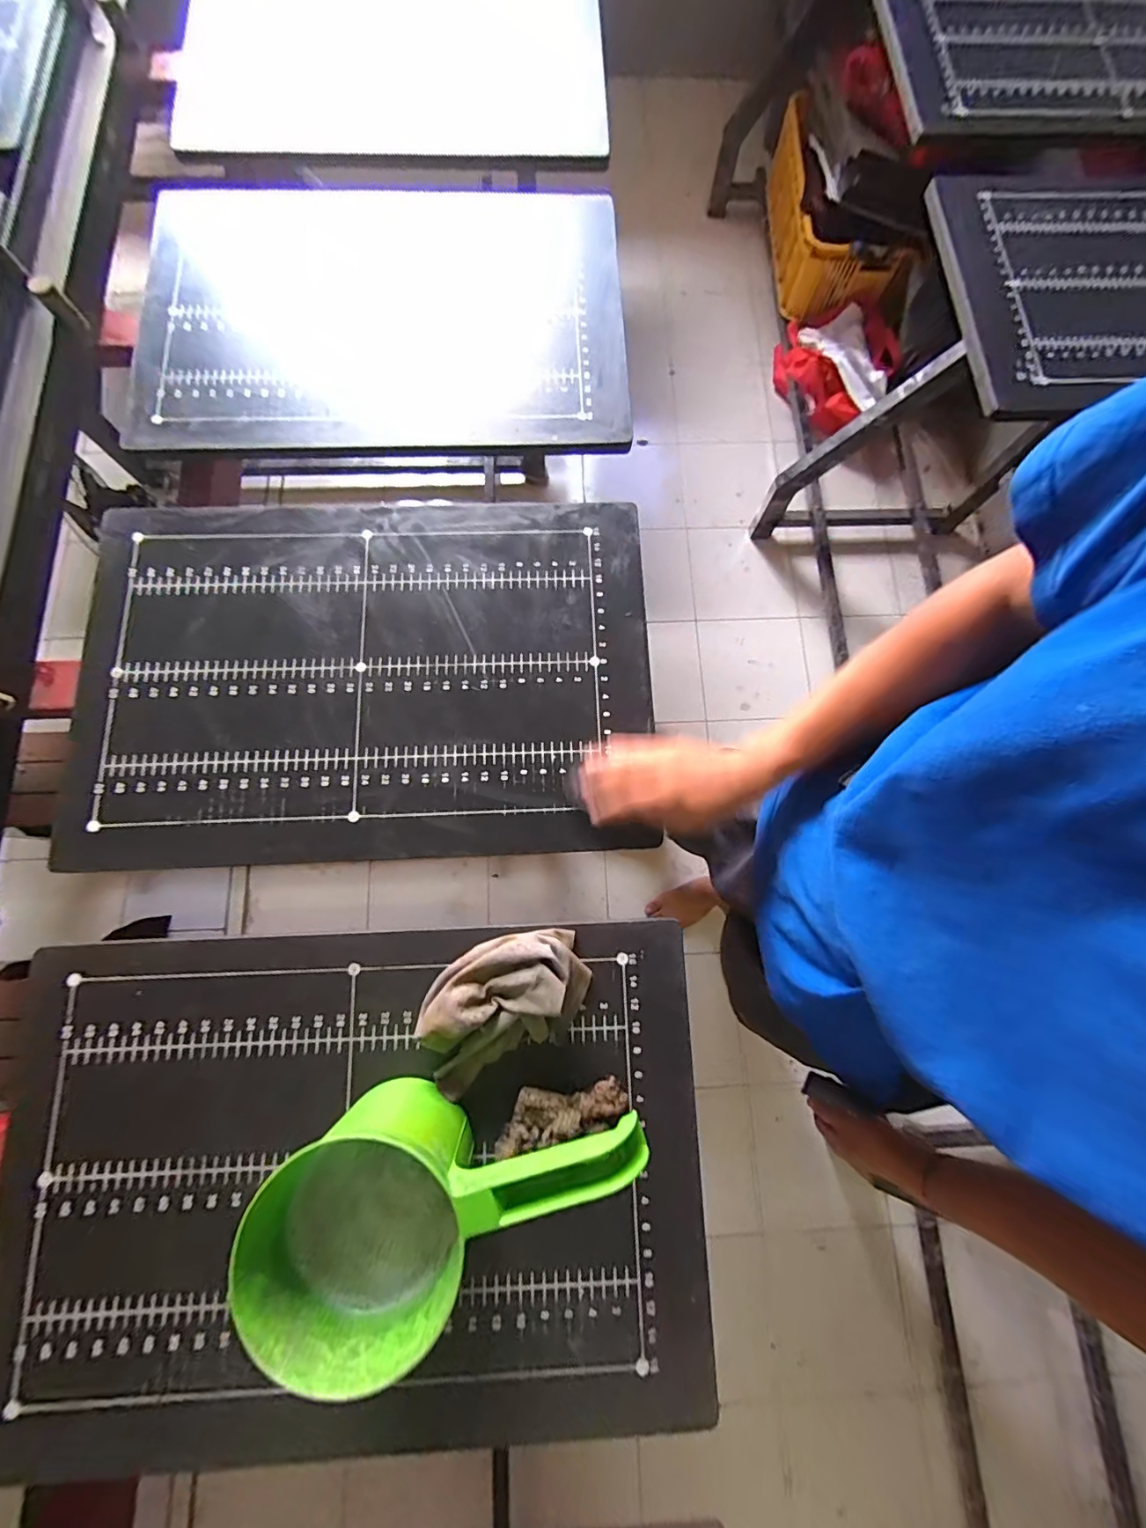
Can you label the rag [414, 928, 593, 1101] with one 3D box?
[{"bbox_3d":[-0.060,0.208,0.442,0.151,0.059,0.100,-24,79,-7],"label":"rag"}]

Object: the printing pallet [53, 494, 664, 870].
[{"bbox_3d":[-0.220,-0.106,0.550,0.597,0.015,0.400,-2,77,-2],"label":"printing pallet"}]

